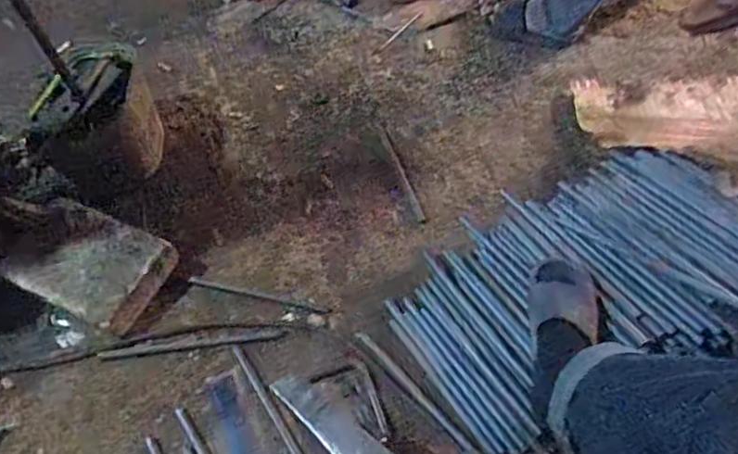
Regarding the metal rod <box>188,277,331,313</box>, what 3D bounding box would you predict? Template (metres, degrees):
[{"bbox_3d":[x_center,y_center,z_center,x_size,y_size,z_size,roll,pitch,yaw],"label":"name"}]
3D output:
[{"bbox_3d":[-0.222,0.133,1.150,0.301,0.008,0.015,13,55,13],"label":"metal rod"}]

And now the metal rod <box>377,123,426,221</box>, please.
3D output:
[{"bbox_3d":[0.073,-0.131,1.343,0.018,0.011,0.320,-15,54,-7],"label":"metal rod"}]

